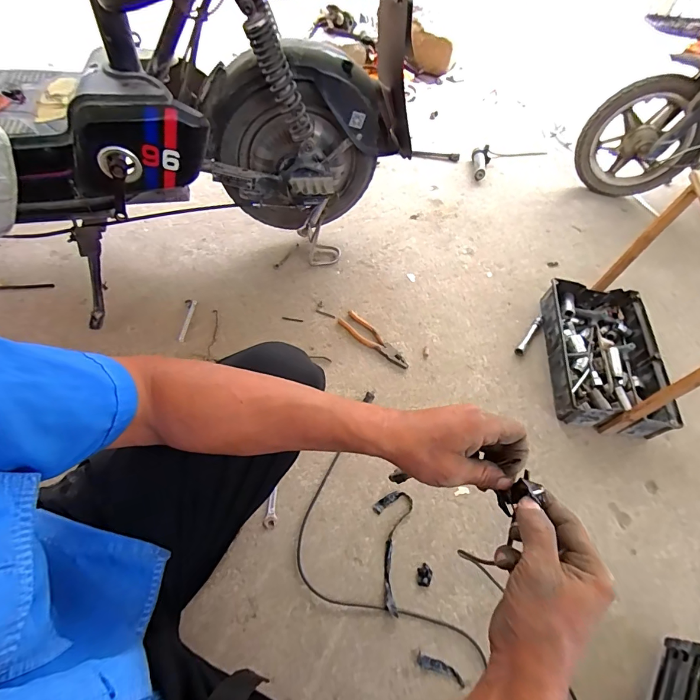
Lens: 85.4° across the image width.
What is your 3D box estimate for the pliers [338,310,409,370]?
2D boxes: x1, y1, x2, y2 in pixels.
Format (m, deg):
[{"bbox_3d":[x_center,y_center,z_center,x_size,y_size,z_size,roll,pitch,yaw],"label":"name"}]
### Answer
[{"bbox_3d":[0.054,-0.018,0.865,0.051,0.013,0.185,-38,69,-24],"label":"pliers"}]

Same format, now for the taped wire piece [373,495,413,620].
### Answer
[{"bbox_3d":[0.066,0.345,0.661,0.067,0.008,0.189,12,58,1],"label":"taped wire piece"}]

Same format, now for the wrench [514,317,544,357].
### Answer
[{"bbox_3d":[0.430,-0.036,0.903,0.021,0.016,0.129,36,62,15],"label":"wrench"}]

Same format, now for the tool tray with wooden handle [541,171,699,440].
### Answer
[{"bbox_3d":[0.575,-0.065,0.730,0.217,0.357,0.357,10,60,0],"label":"tool tray with wooden handle"}]

